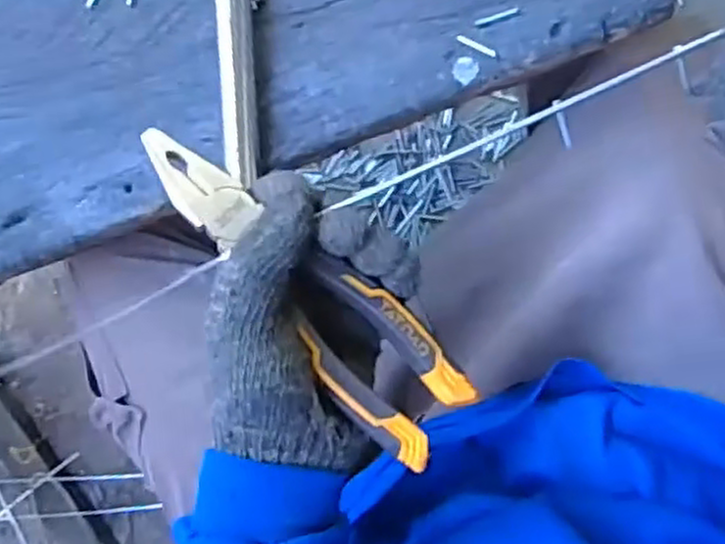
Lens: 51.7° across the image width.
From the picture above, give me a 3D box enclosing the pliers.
[{"bbox_3d":[-0.029,0.006,0.349,0.194,0.021,0.049,43,95,2],"label":"pliers"}]

